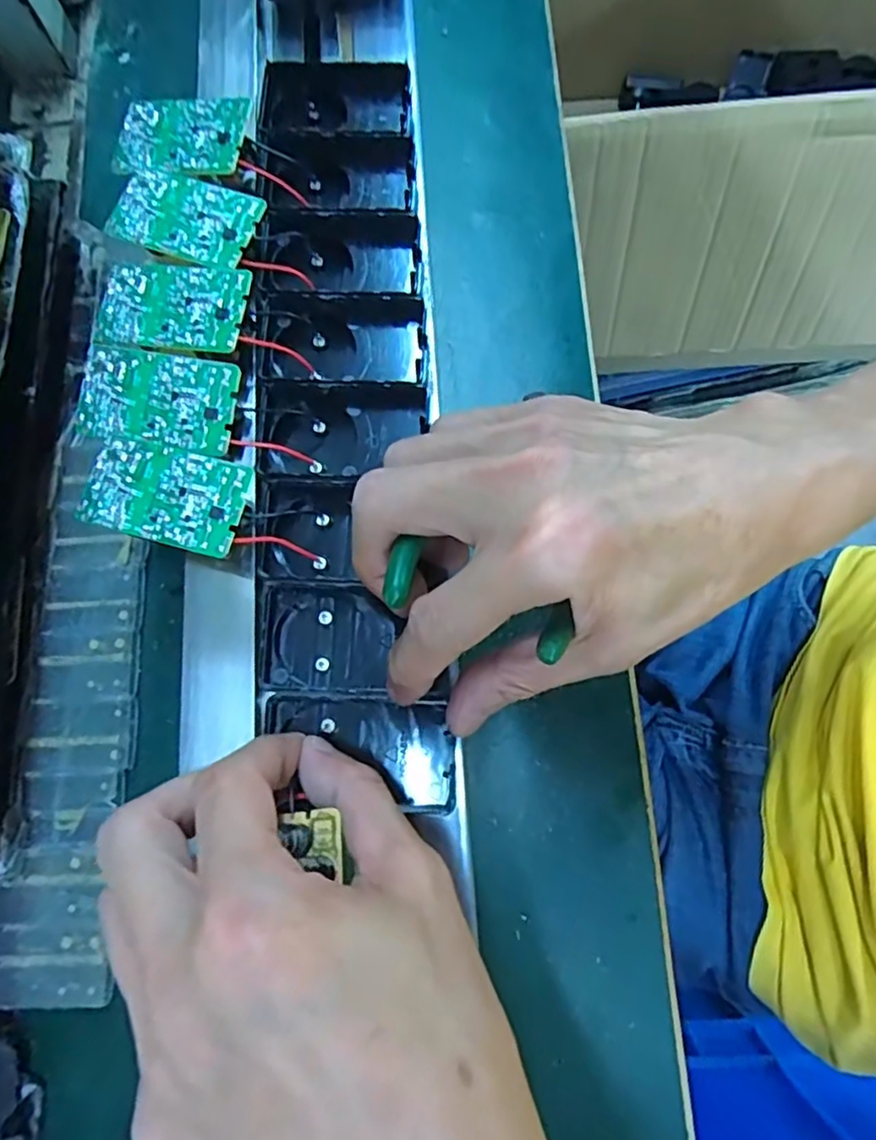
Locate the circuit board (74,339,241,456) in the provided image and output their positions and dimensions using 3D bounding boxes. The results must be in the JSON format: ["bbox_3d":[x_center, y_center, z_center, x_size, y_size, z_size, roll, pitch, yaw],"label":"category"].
[{"bbox_3d":[-0.113,-0.069,0.259,0.063,0.008,0.036,8,78,5],"label":"circuit board"}]

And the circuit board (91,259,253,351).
[{"bbox_3d":[-0.111,-0.111,0.266,0.064,0.004,0.039,9,78,6],"label":"circuit board"}]

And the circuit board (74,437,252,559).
[{"bbox_3d":[-0.106,-0.030,0.248,0.063,0.004,0.037,15,79,7],"label":"circuit board"}]

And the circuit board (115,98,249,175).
[{"bbox_3d":[-0.115,-0.194,0.287,0.062,0.004,0.037,7,81,13],"label":"circuit board"}]

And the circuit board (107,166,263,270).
[{"bbox_3d":[-0.109,-0.154,0.277,0.064,0.004,0.038,19,79,8],"label":"circuit board"}]

